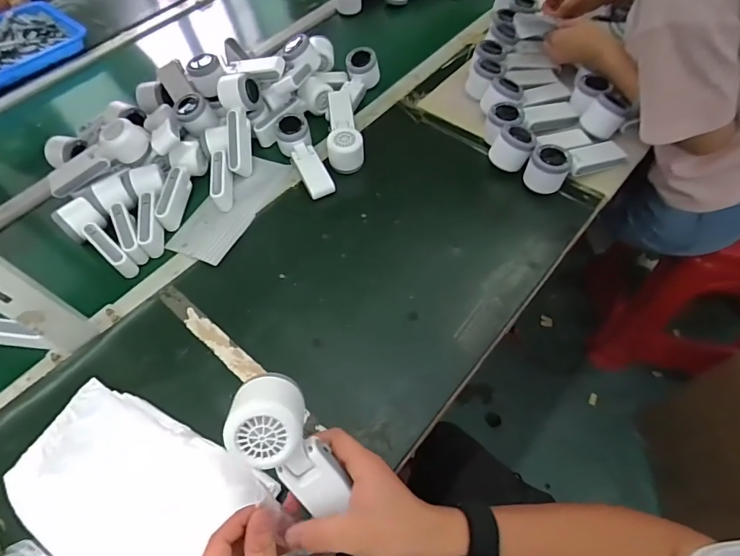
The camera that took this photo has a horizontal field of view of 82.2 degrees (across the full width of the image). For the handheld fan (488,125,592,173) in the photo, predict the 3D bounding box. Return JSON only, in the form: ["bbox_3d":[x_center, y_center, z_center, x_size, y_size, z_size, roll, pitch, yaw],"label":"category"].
[{"bbox_3d":[0.272,-0.215,0.674,0.159,0.060,0.070,-12,59,-3],"label":"handheld fan"}]

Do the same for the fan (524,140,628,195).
[{"bbox_3d":[0.316,-0.178,0.655,0.151,0.057,0.057,-20,60,-8],"label":"fan"}]

